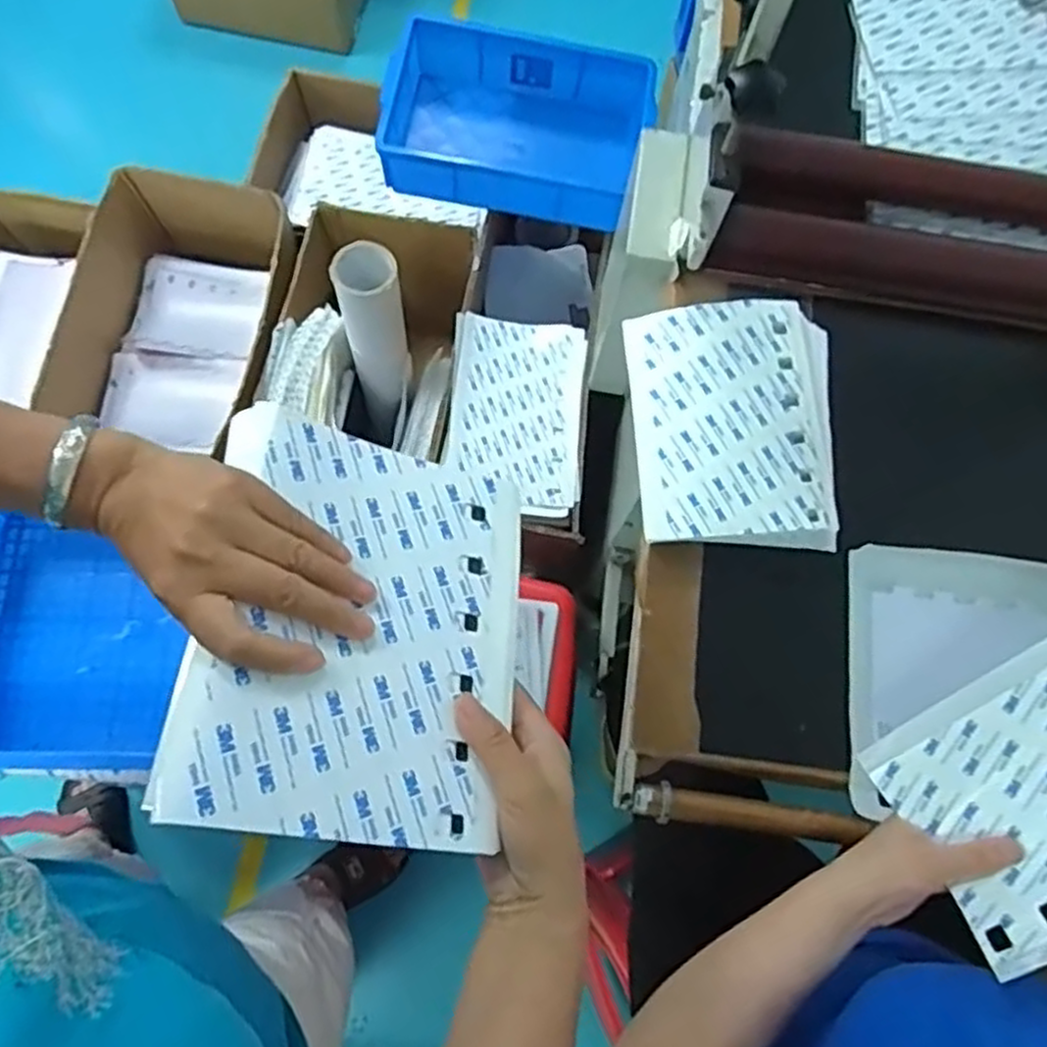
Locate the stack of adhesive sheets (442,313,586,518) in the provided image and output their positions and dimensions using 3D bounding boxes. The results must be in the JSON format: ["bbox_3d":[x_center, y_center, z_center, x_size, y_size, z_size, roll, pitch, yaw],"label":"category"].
[{"bbox_3d":[-0.011,-0.154,1.029,0.179,0.021,0.282,4,75,-1],"label":"stack of adhesive sheets"}]

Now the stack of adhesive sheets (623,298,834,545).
[{"bbox_3d":[0.199,-0.096,0.694,0.188,0.023,0.233,-1,75,-2],"label":"stack of adhesive sheets"}]

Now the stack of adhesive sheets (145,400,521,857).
[{"bbox_3d":[-0.083,0.051,0.408,0.175,0.009,0.226,16,57,-26],"label":"stack of adhesive sheets"}]

